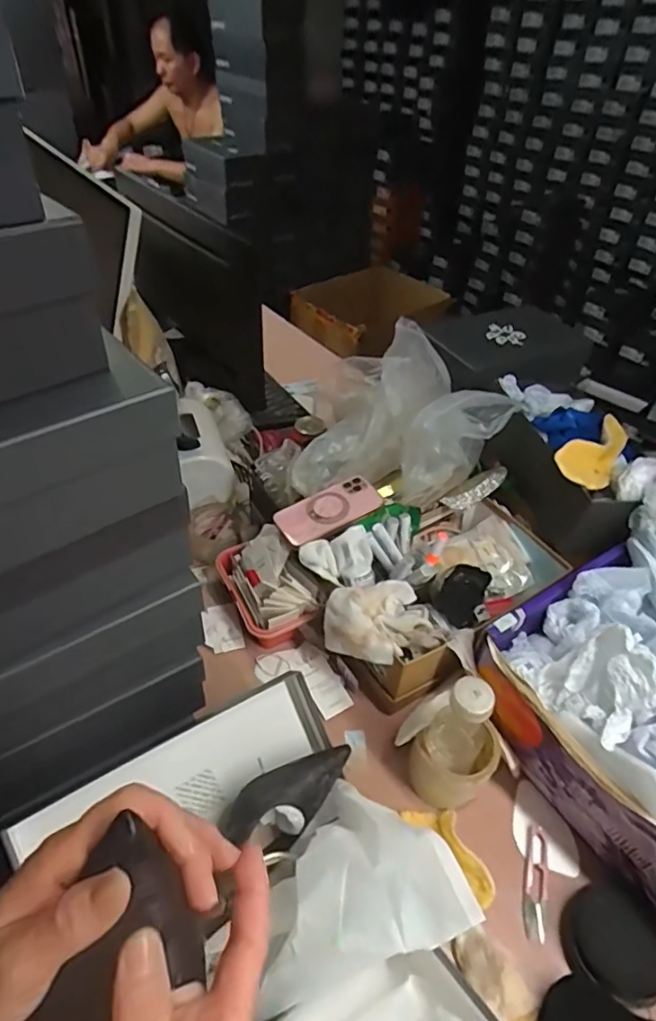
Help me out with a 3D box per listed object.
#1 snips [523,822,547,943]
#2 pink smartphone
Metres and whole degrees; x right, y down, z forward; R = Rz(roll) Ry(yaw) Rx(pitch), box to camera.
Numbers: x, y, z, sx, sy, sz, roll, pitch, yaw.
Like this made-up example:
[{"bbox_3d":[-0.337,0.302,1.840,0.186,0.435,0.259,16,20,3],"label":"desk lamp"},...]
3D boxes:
[{"bbox_3d":[0.214,0.380,0.580,0.021,0.006,0.104,15,44,11],"label":"snips"},{"bbox_3d":[0.002,-0.001,0.785,0.145,0.015,0.081,-25,49,-15],"label":"pink smartphone"}]

